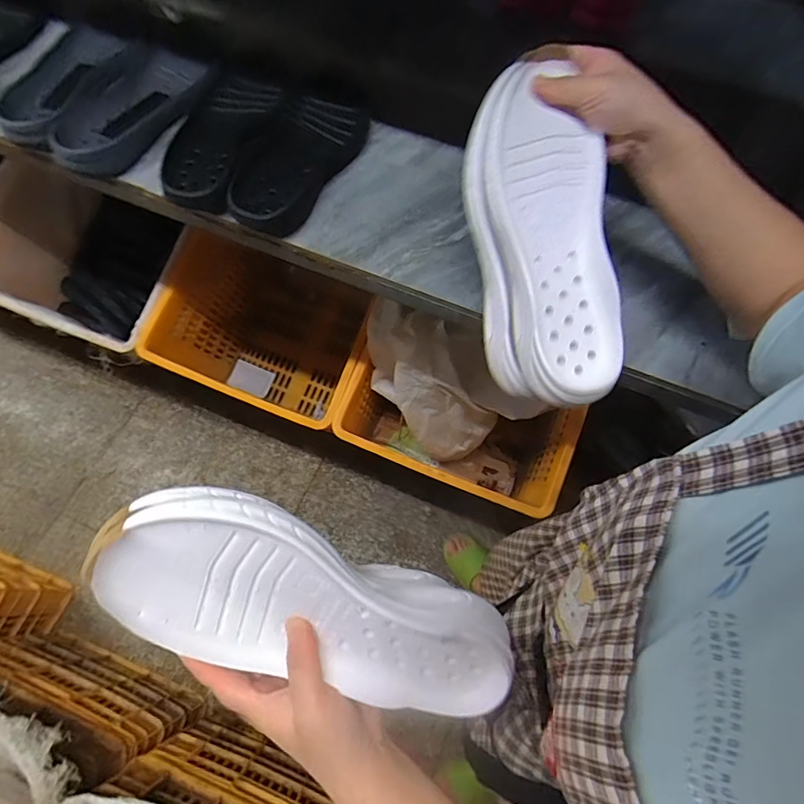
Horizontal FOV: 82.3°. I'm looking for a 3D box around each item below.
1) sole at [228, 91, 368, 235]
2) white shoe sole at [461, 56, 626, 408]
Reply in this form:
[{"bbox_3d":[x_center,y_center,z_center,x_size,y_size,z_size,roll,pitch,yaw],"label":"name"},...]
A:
[{"bbox_3d":[-0.134,-0.312,0.583,0.109,0.032,0.245,25,69,8],"label":"sole"},{"bbox_3d":[0.125,-0.143,0.417,0.111,0.067,0.281,-9,92,-6],"label":"white shoe sole"}]

